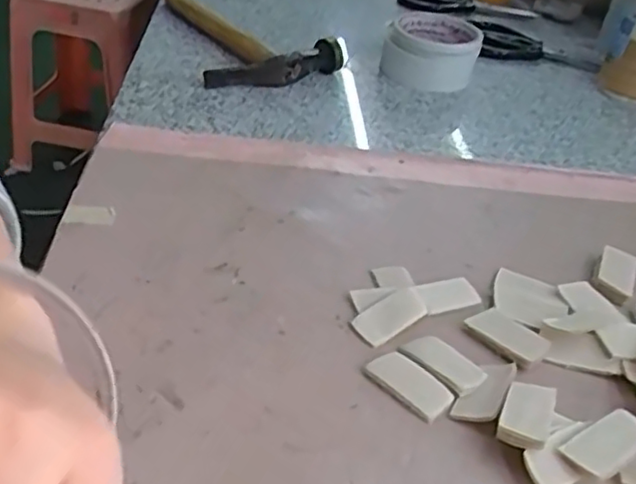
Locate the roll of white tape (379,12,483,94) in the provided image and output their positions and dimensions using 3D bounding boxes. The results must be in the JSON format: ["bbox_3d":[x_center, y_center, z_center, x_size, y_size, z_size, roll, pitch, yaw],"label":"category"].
[{"bbox_3d":[0.114,-0.195,0.666,0.092,0.046,0.110,14,37,7],"label":"roll of white tape"}]

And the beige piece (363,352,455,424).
[{"bbox_3d":[0.047,0.073,0.337,0.044,0.006,0.023,34,44,30],"label":"beige piece"}]

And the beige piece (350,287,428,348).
[{"bbox_3d":[0.042,0.041,0.371,0.044,0.008,0.024,-25,48,-36],"label":"beige piece"}]

